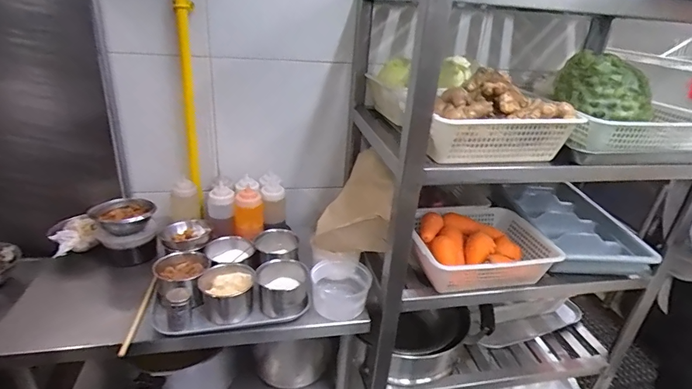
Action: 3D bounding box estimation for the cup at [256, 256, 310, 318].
[{"bbox_3d":[-0.151,0.215,0.944,0.113,0.079,0.118,3,26,-2],"label":"cup"}]

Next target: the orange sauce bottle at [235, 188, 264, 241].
[{"bbox_3d":[-0.257,0.050,1.050,0.070,0.119,0.063,0,26,-9],"label":"orange sauce bottle"}]

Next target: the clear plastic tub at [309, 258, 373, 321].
[{"bbox_3d":[-0.012,0.227,0.958,0.133,0.076,0.146,3,26,-2],"label":"clear plastic tub"}]

